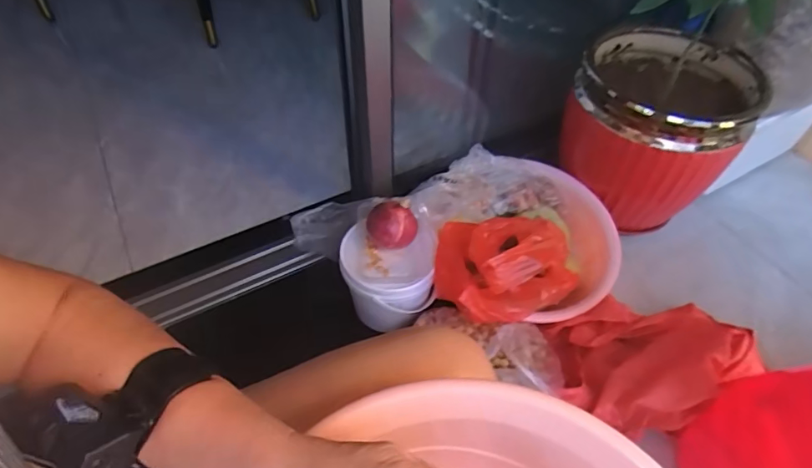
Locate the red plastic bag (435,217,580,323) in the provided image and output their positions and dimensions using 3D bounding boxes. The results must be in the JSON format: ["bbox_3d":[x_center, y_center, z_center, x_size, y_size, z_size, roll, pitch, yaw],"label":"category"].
[{"bbox_3d":[0.130,0.046,0.725,0.132,0.166,0.190,-27,56,-21],"label":"red plastic bag"}]

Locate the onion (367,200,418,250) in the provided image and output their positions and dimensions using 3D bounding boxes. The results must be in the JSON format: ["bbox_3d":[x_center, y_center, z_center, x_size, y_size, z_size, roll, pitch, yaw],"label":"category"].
[{"bbox_3d":[-0.023,-0.013,0.776,0.077,0.081,0.059,-3,51,-3],"label":"onion"}]

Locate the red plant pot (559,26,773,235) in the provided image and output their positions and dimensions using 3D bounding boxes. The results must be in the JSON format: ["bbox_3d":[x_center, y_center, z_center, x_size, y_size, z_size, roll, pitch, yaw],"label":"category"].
[{"bbox_3d":[0.478,-0.210,0.952,0.294,0.283,0.286,0,51,0],"label":"red plant pot"}]

